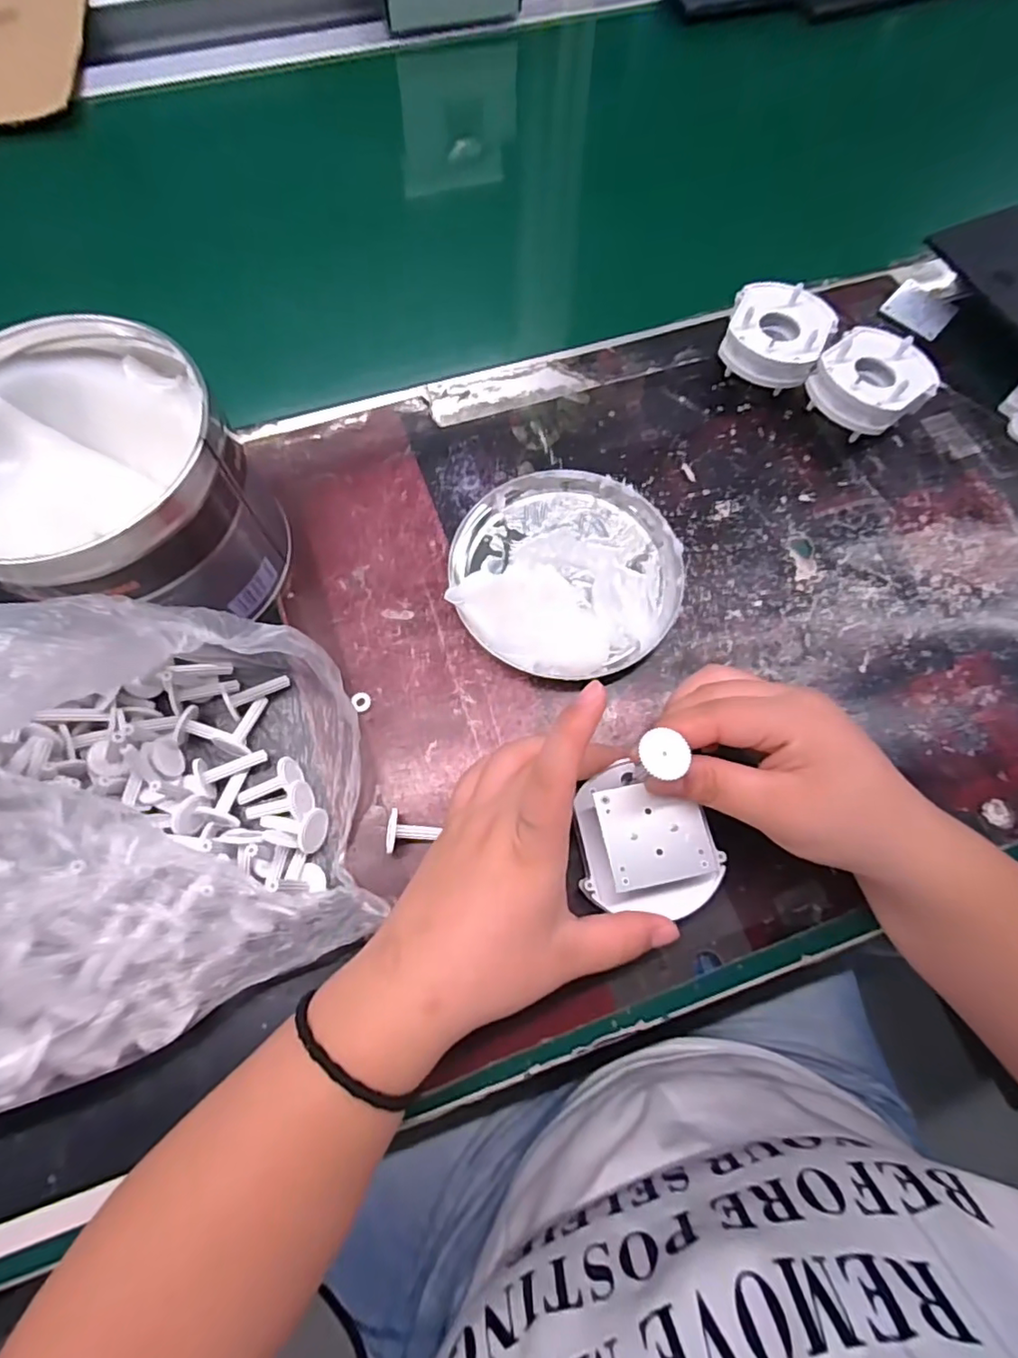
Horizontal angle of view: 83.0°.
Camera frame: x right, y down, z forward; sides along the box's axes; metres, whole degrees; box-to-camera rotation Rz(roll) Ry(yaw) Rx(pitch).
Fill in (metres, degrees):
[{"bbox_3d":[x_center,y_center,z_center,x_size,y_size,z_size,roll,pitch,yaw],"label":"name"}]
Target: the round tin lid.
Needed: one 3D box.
[{"bbox_3d":[0.032,-0.065,0.320,0.126,0.027,0.127,0,70,-1],"label":"round tin lid"}]

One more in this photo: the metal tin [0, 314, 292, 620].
[{"bbox_3d":[-0.188,-0.092,0.286,0.124,0.100,0.120,0,70,-1],"label":"metal tin"}]

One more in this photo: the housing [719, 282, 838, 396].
[{"bbox_3d":[0.169,-0.216,0.369,0.061,0.039,0.064,0,70,-1],"label":"housing"}]

